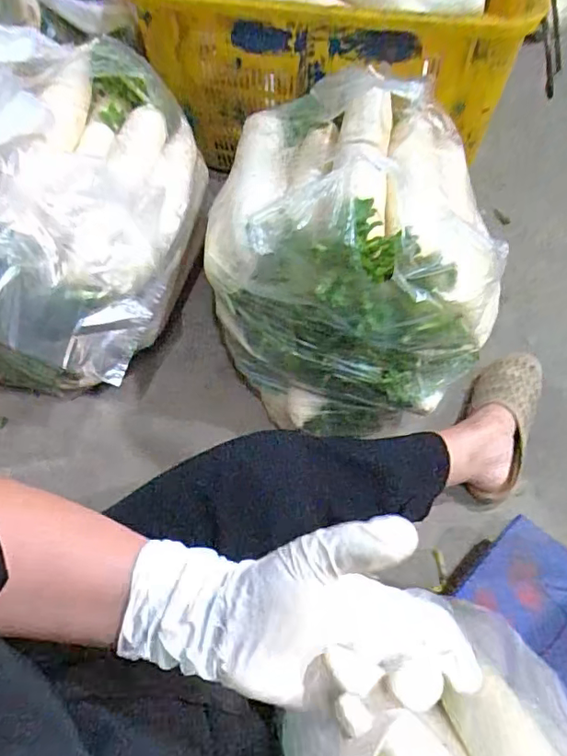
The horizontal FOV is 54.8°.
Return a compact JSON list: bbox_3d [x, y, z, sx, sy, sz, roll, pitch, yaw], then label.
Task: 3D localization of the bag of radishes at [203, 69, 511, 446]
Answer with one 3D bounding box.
[{"bbox_3d":[0.083,-0.184,0.769,0.367,0.343,0.421,-2,61,0],"label":"bag of radishes"}]

